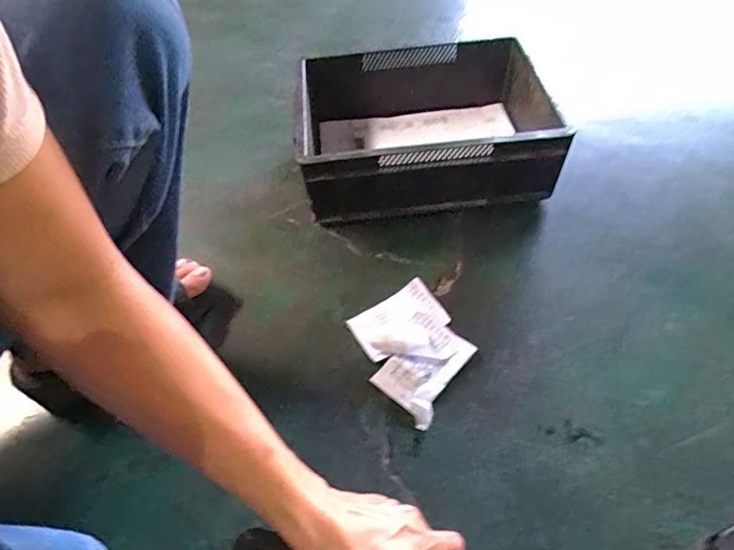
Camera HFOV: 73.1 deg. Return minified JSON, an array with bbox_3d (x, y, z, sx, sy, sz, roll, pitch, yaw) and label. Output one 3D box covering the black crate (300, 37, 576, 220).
[{"bbox_3d":[0.081,-0.210,0.708,0.334,0.138,0.260,-6,53,-1],"label":"black crate"}]

